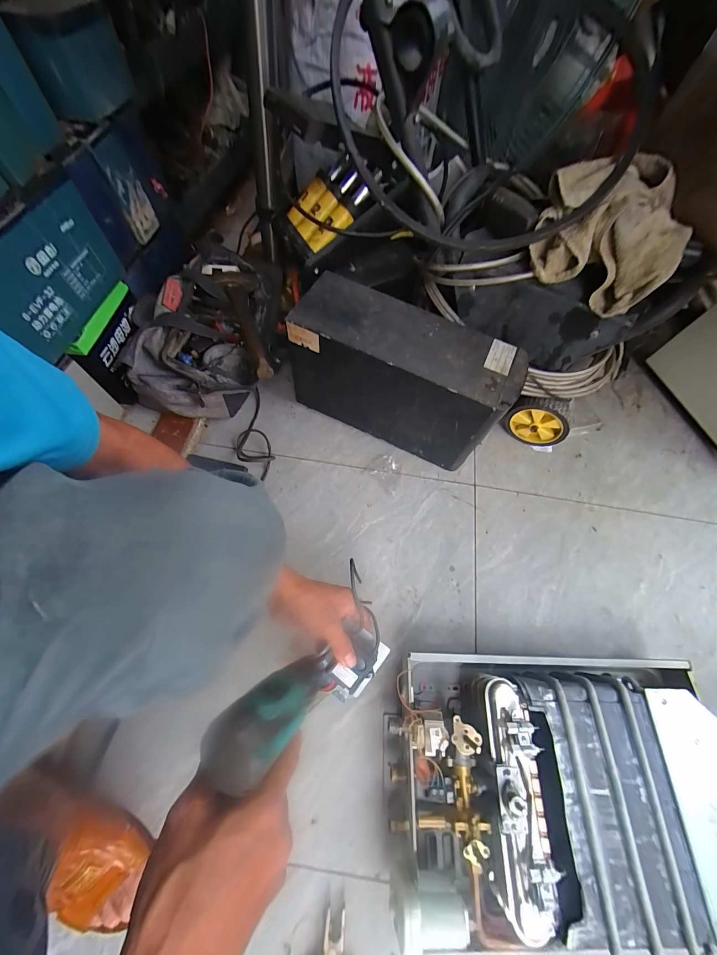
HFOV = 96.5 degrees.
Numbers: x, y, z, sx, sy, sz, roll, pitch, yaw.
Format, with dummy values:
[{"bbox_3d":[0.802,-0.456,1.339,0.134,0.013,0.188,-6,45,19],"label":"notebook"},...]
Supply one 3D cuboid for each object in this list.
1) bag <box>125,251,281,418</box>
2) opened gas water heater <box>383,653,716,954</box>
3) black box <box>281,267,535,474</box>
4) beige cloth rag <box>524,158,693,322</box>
[{"bbox_3d":[-0.322,-0.325,0.719,0.289,0.158,0.398,-6,66,-4],"label":"bag"},{"bbox_3d":[0.271,0.407,0.430,0.455,0.115,0.292,2,66,-2],"label":"opened gas water heater"},{"bbox_3d":[0.075,-0.184,0.630,0.388,0.232,0.154,23,67,9],"label":"black box"},{"bbox_3d":[0.353,-0.350,0.459,0.185,0.100,0.169,23,67,9],"label":"beige cloth rag"}]

